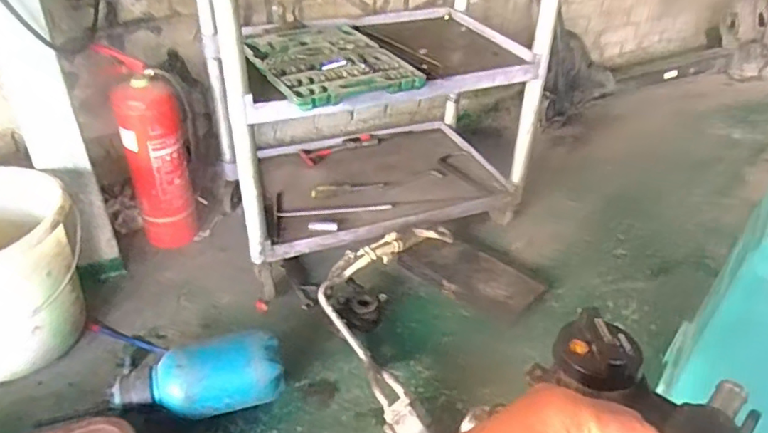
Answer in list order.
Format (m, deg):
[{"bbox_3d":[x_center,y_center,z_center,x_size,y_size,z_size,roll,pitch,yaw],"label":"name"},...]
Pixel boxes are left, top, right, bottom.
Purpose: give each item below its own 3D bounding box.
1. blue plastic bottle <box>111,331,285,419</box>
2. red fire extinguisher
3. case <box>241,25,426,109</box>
[{"bbox_3d":[-0.321,0.274,0.987,0.273,0.130,0.119,-8,35,-13],"label":"blue plastic bottle"},{"bbox_3d":[-0.534,-0.146,1.322,0.132,0.466,0.120,-14,37,-21],"label":"red fire extinguisher"},{"bbox_3d":[-0.119,-0.331,1.194,0.280,0.032,0.400,-18,38,-26],"label":"case"}]

